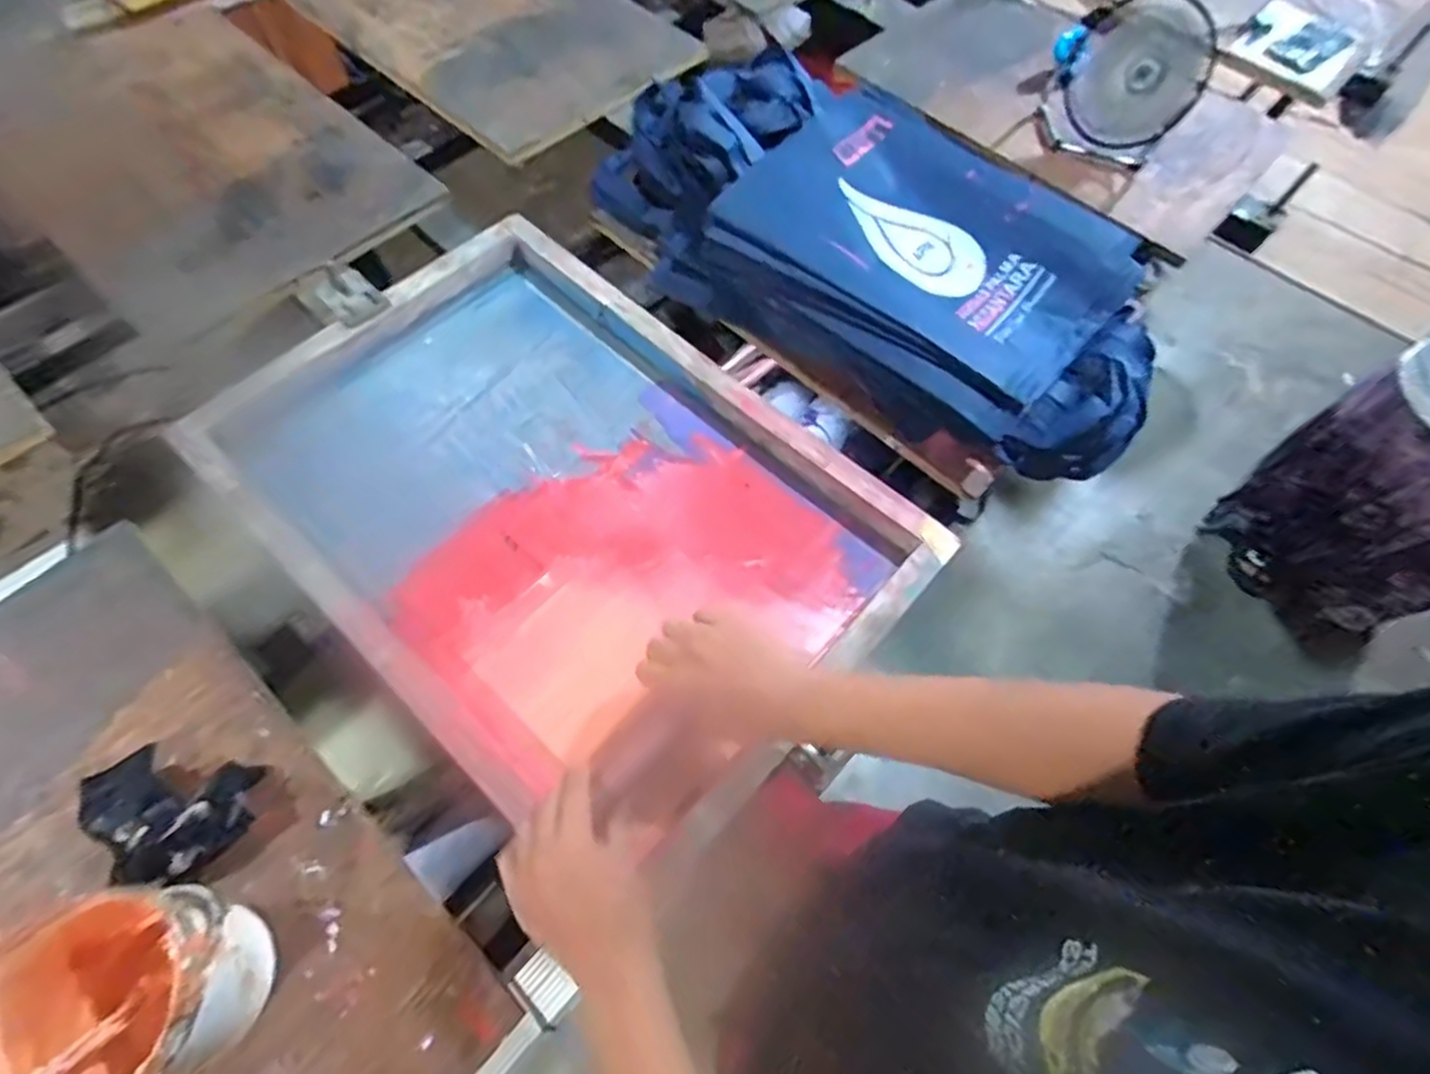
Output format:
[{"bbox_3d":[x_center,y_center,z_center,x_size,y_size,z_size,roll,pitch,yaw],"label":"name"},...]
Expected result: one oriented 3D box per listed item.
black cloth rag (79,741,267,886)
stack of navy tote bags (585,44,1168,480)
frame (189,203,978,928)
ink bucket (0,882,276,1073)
[{"bbox_3d":[-0.429,0.218,0.544,0.117,0.046,0.096,0,64,0],"label":"black cloth rag"},{"bbox_3d":[0.170,-0.334,0.789,0.692,0.139,0.280,37,69,16],"label":"stack of navy tote bags"},{"bbox_3d":[-0.158,-0.042,0.695,0.643,0.051,0.448,39,70,17],"label":"frame"},{"bbox_3d":[-0.380,0.304,0.456,0.124,0.123,0.117,0,64,0],"label":"ink bucket"}]

